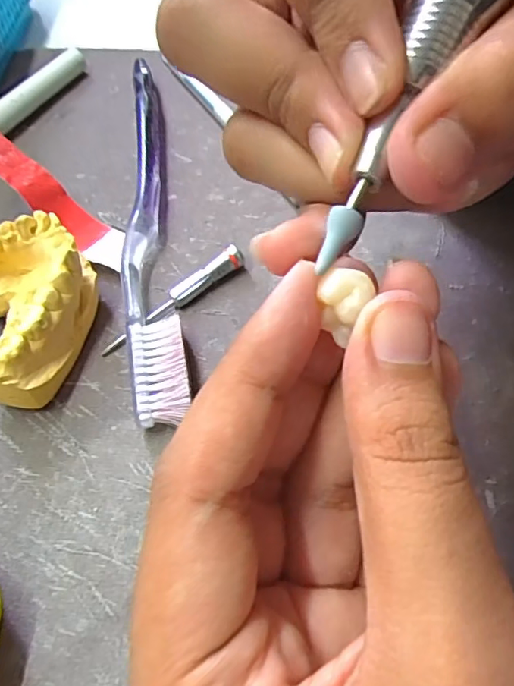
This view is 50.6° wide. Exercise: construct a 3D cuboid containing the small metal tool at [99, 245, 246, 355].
[{"bbox_3d":[-0.030,-0.015,0.191,0.059,0.009,0.007,-35,64,-18],"label":"small metal tool"}]

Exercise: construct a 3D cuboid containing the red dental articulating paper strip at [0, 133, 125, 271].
[{"bbox_3d":[-0.084,-0.061,0.204,0.088,0.014,0.018,42,65,-7],"label":"red dental articulating paper strip"}]

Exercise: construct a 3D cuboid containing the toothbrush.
[{"bbox_3d":[-0.043,-0.048,0.210,0.020,0.012,0.172,-9,59,-4],"label":"toothbrush"}]

